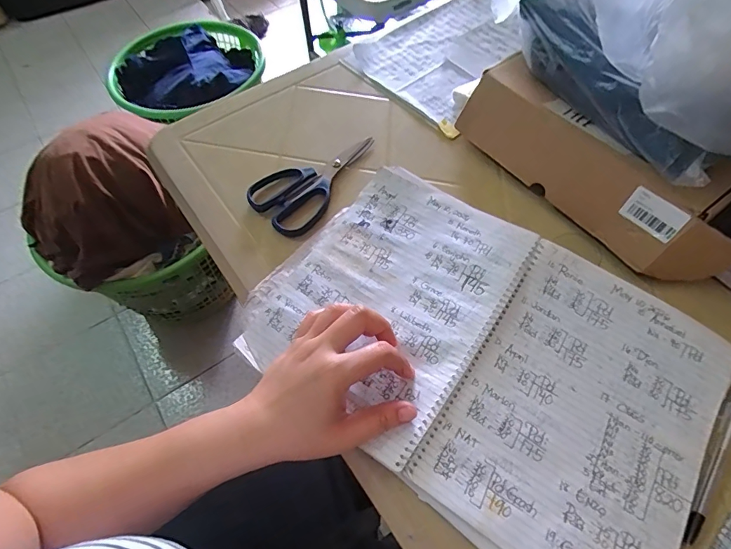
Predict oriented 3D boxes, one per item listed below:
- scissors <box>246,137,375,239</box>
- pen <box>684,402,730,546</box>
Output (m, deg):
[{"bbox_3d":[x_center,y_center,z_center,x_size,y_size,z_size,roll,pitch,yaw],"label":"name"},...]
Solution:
[{"bbox_3d":[-0.050,-0.113,0.485,0.165,0.005,0.084,-40,67,-22],"label":"scissors"},{"bbox_3d":[0.271,0.142,0.324,0.012,0.005,0.137,33,67,20],"label":"pen"}]

